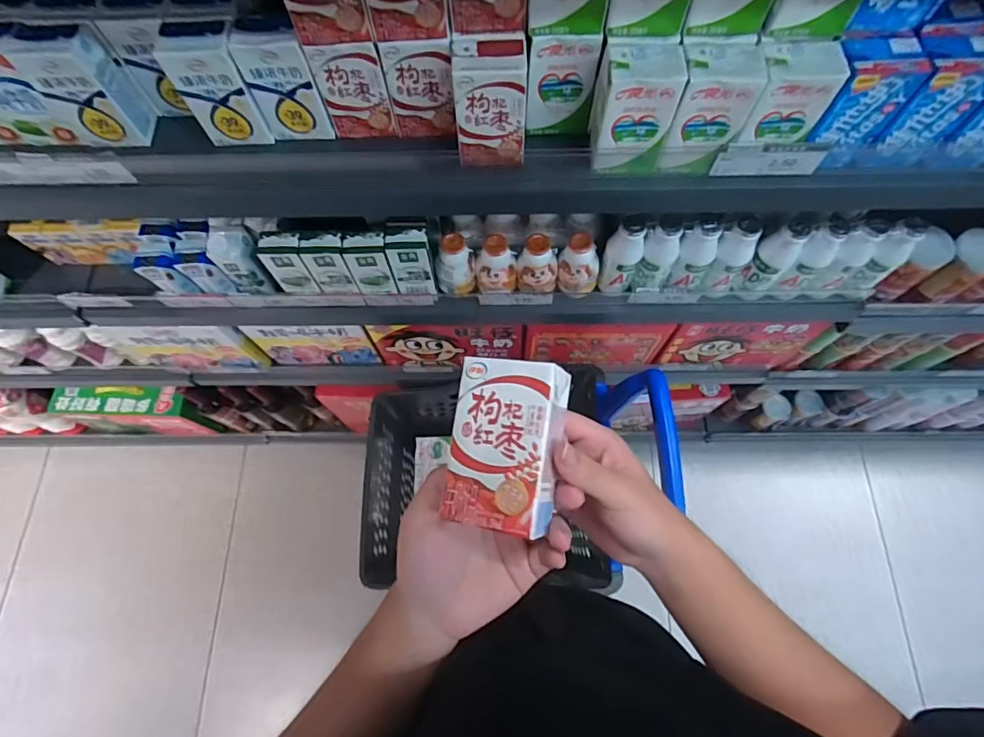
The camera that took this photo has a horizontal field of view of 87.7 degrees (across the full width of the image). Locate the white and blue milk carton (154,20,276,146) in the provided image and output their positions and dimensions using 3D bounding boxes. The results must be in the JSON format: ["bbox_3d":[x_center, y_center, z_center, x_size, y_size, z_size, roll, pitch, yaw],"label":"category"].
[{"bbox_3d":[-0.261,-0.273,0.496,0.063,0.105,0.046,4,70,3],"label":"white and blue milk carton"}]

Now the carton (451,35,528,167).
[{"bbox_3d":[0.000,-0.247,0.480,0.064,0.102,0.052,0,70,2],"label":"carton"}]

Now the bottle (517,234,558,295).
[{"bbox_3d":[0.064,-0.142,0.713,0.055,0.089,0.045,3,70,3],"label":"bottle"}]

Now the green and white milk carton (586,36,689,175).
[{"bbox_3d":[0.130,-0.241,0.475,0.066,0.103,0.060,2,70,3],"label":"green and white milk carton"}]

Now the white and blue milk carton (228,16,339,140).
[{"bbox_3d":[-0.197,-0.276,0.496,0.062,0.103,0.036,-1,70,2],"label":"white and blue milk carton"}]

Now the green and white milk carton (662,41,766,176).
[{"bbox_3d":[0.196,-0.237,0.471,0.061,0.104,0.049,1,70,3],"label":"green and white milk carton"}]

